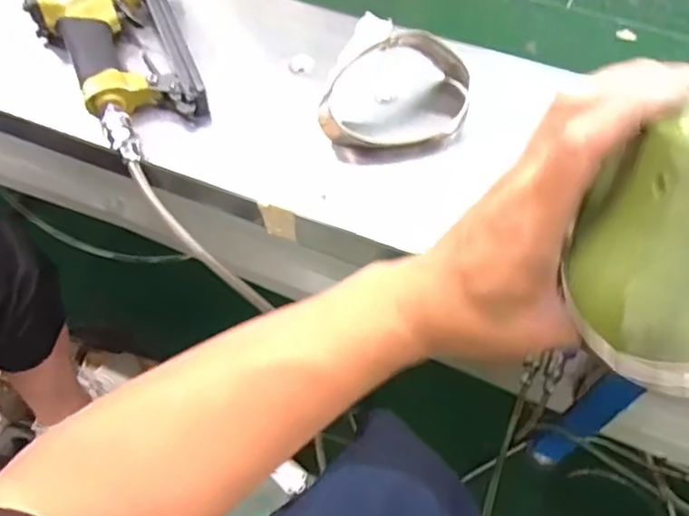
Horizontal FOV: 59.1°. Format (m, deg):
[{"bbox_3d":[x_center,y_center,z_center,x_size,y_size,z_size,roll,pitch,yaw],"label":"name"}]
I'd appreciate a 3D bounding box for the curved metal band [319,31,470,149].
[{"bbox_3d":[0.046,-0.148,0.530,0.135,0.075,0.086,4,59,3],"label":"curved metal band"}]

